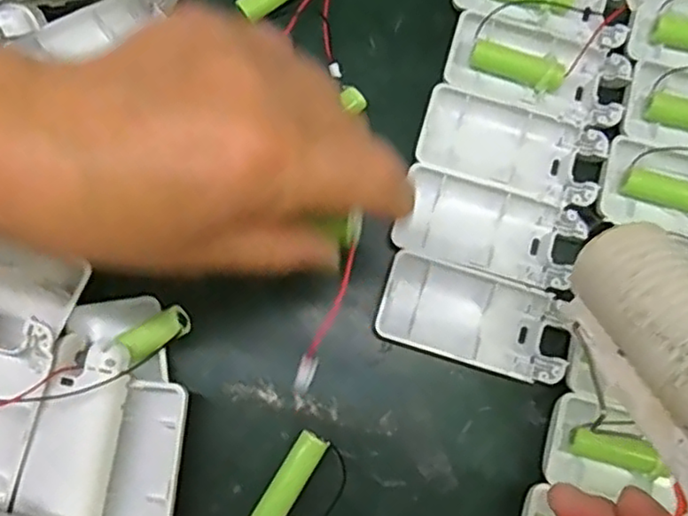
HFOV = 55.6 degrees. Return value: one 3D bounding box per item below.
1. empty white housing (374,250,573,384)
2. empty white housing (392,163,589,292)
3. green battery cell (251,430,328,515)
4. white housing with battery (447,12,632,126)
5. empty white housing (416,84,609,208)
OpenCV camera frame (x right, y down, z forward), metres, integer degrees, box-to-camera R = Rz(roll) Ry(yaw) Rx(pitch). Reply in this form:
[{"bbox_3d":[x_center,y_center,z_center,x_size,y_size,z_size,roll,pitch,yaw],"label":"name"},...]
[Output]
[{"bbox_3d":[0.065,0.031,0.328,0.092,0.014,0.044,17,80,1],"label":"empty white housing"},{"bbox_3d":[0.076,-0.014,0.334,0.093,0.011,0.045,16,80,0],"label":"empty white housing"},{"bbox_3d":[-0.026,0.108,0.315,0.015,0.012,0.049,32,81,3],"label":"green battery cell"},{"bbox_3d":[0.102,-0.098,0.348,0.092,0.014,0.044,18,80,1],"label":"white housing with battery"},{"bbox_3d":[0.087,-0.056,0.341,0.093,0.011,0.044,17,80,1],"label":"empty white housing"}]

